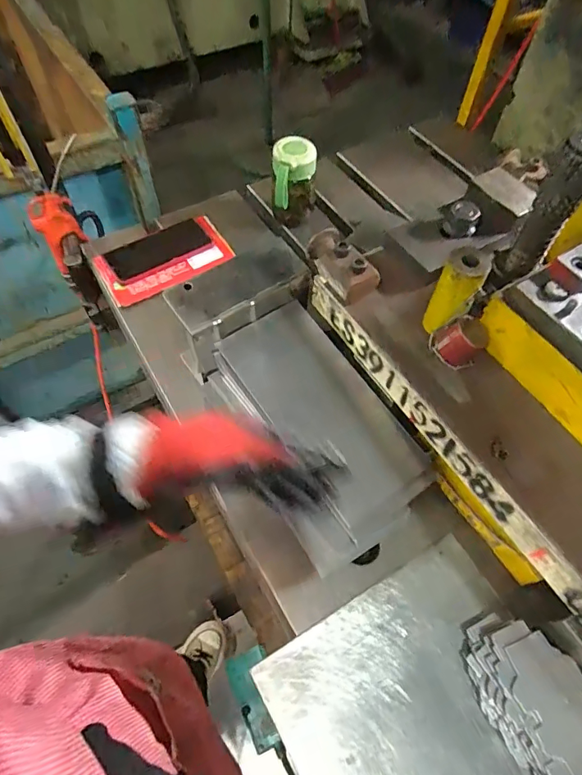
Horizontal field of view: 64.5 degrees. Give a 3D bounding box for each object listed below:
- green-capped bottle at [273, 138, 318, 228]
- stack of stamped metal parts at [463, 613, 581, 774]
[{"bbox_3d":[0.004,-0.315,0.731,0.069,0.126,0.068,3,58,0],"label":"green-capped bottle"},{"bbox_3d":[0.223,0.286,0.413,0.078,0.043,0.152,-24,62,-16],"label":"stack of stamped metal parts"}]

